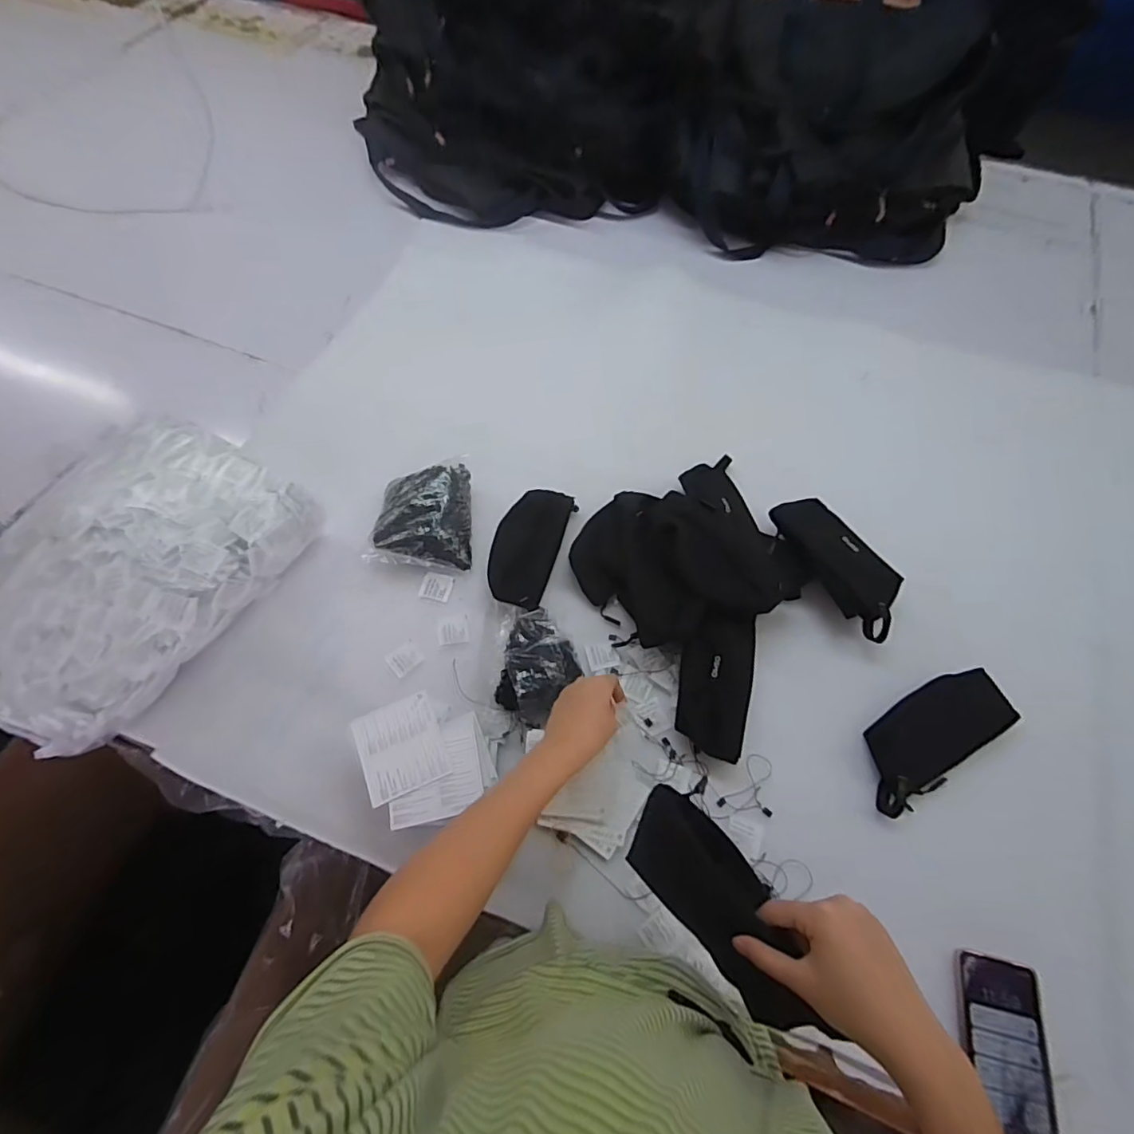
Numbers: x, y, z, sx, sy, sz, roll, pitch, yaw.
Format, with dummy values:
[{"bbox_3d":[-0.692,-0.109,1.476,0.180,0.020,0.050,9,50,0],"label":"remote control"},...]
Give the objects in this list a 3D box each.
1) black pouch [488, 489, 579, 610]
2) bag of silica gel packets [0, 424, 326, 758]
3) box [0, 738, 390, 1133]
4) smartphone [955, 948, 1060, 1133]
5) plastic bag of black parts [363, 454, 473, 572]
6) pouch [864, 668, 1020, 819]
[{"bbox_3d":[-0.058,-0.032,0.801,0.092,0.039,0.194,15,63,8],"label":"black pouch"},{"bbox_3d":[-0.582,0.005,0.734,0.312,0.119,0.417,28,65,14],"label":"bag of silica gel packets"},{"bbox_3d":[-0.684,0.673,0.861,0.566,0.470,0.595,18,63,9],"label":"box"},{"bbox_3d":[0.427,0.476,0.548,0.079,0.010,0.162,10,62,5],"label":"smartphone"},{"bbox_3d":[-0.207,-0.082,0.817,0.135,0.054,0.177,0,62,-1],"label":"plastic bag of black parts"},{"bbox_3d":[0.446,0.201,0.688,0.221,0.047,0.094,-30,66,-15],"label":"pouch"}]

